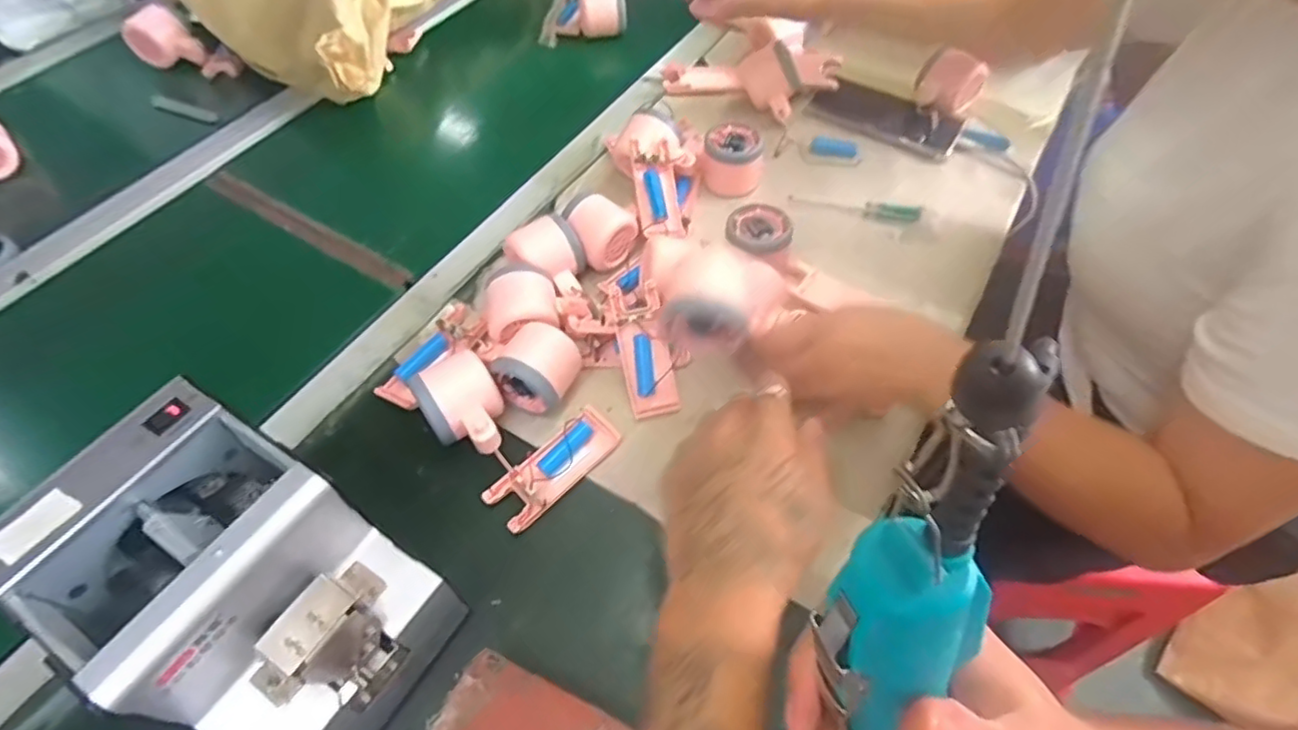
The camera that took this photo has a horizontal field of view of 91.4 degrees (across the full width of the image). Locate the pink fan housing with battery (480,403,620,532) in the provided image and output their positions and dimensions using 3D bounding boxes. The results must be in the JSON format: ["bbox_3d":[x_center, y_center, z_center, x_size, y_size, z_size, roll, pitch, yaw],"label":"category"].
[{"bbox_3d":[-0.071,0.077,0.478,0.040,0.020,0.104,39,64,23],"label":"pink fan housing with battery"}]

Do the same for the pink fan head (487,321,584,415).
[{"bbox_3d":[-0.089,0.002,0.498,0.063,0.058,0.060,23,59,15],"label":"pink fan head"}]

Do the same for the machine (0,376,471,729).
[{"bbox_3d":[-0.218,0.130,0.362,0.178,0.154,0.124,29,61,18],"label":"machine"}]

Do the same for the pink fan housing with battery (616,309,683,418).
[{"bbox_3d":[-0.001,0.000,0.511,0.038,0.016,0.083,-16,101,-11],"label":"pink fan housing with battery"}]

